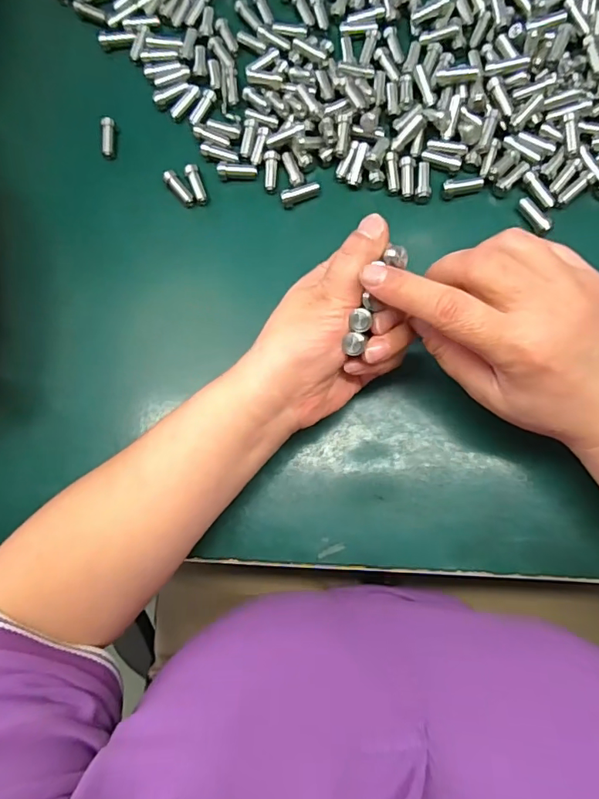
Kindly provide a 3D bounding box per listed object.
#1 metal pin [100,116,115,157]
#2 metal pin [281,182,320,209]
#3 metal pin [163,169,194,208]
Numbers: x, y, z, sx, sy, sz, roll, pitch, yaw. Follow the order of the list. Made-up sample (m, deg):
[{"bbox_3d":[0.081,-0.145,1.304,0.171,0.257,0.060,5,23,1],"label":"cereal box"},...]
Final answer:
[{"bbox_3d":[-0.136,-0.187,0.358,0.008,0.010,0.027,-1,81,4],"label":"metal pin"},{"bbox_3d":[0.001,-0.139,0.340,0.027,0.008,0.010,-23,80,1],"label":"metal pin"},{"bbox_3d":[-0.083,-0.145,0.347,0.009,0.008,0.029,-41,81,-2],"label":"metal pin"}]

